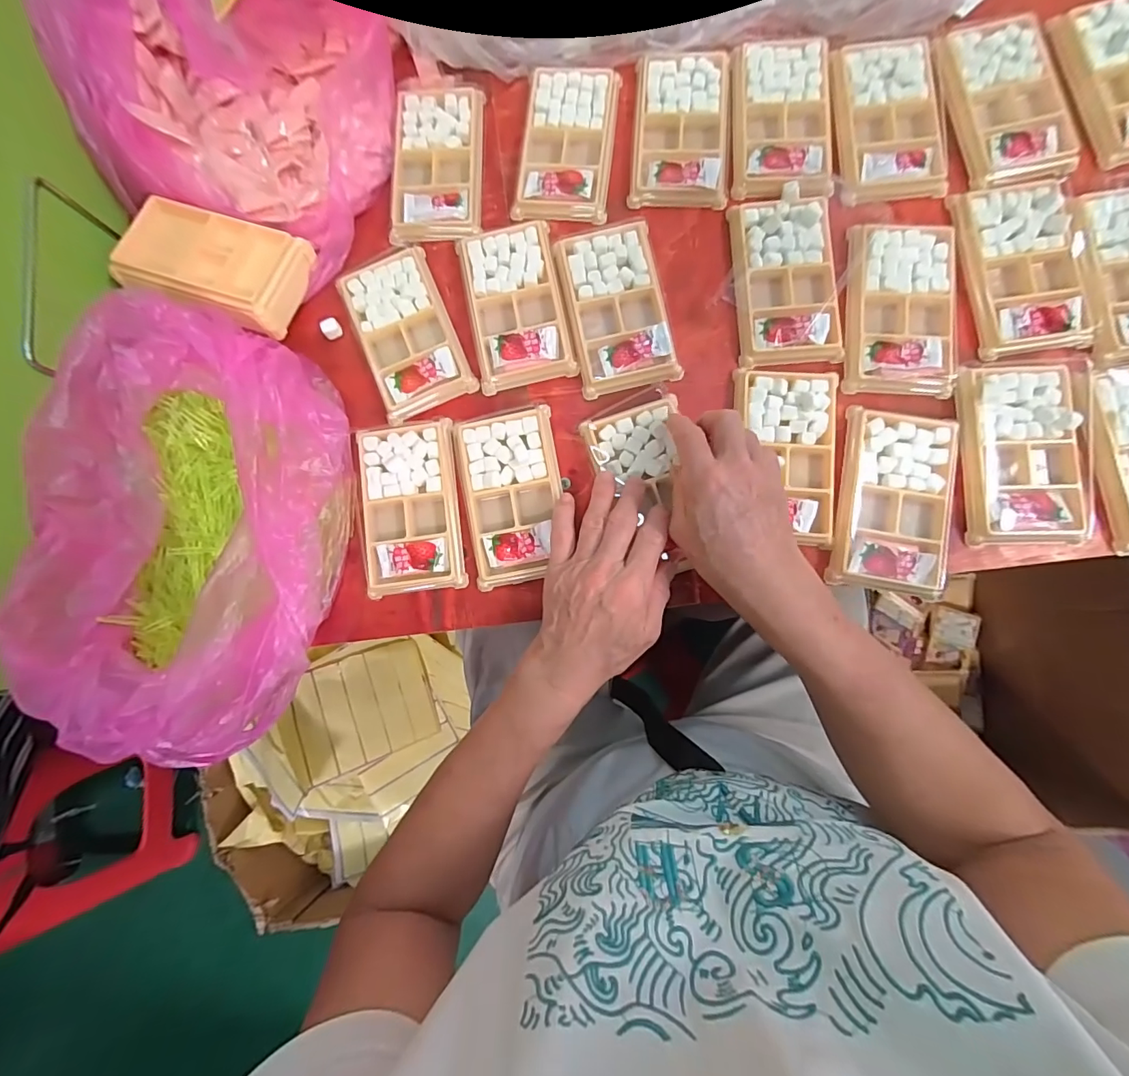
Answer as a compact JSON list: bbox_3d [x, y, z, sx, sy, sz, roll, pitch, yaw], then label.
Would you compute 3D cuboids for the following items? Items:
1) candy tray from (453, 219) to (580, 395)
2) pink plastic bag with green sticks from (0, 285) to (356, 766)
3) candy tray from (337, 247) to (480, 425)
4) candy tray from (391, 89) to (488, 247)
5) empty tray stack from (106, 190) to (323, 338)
[{"bbox_3d":[-0.040,-0.194,0.404,0.080,0.017,0.135,-12,83,2],"label":"candy tray"},{"bbox_3d":[-0.275,0.000,0.353,0.189,0.086,0.333,15,85,5],"label":"pink plastic bag with green sticks"},{"bbox_3d":[-0.134,-0.173,0.408,0.075,0.016,0.137,-22,83,1],"label":"candy tray"},{"bbox_3d":[-0.110,-0.327,0.424,0.076,0.016,0.141,1,84,4],"label":"candy tray"},{"bbox_3d":[-0.292,-0.227,0.401,0.141,0.041,0.083,17,85,5],"label":"empty tray stack"}]

